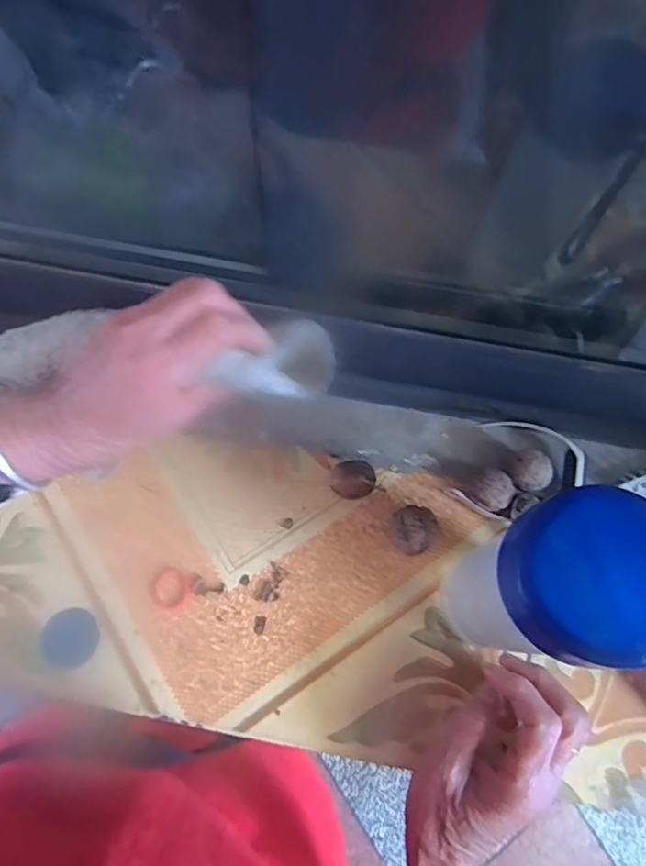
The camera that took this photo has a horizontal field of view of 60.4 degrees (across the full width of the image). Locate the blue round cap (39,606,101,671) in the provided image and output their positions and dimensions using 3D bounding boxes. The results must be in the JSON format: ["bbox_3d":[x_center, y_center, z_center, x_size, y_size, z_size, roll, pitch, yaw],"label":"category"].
[{"bbox_3d":[-0.173,0.140,0.380,0.038,0.004,0.037,1,70,-2],"label":"blue round cap"}]

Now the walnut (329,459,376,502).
[{"bbox_3d":[0.022,0.036,0.421,0.032,0.024,0.032,1,70,-2],"label":"walnut"}]

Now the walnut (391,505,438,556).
[{"bbox_3d":[0.064,0.072,0.409,0.031,0.033,0.036,29,72,8],"label":"walnut"}]

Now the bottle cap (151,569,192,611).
[{"bbox_3d":[-0.108,0.112,0.398,0.028,0.004,0.027,1,70,-2],"label":"bottle cap"}]

